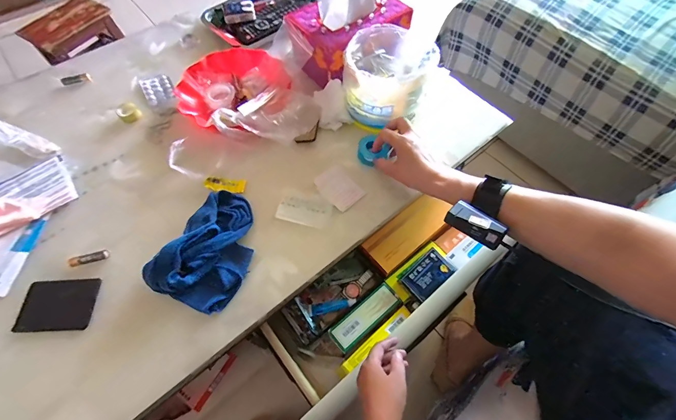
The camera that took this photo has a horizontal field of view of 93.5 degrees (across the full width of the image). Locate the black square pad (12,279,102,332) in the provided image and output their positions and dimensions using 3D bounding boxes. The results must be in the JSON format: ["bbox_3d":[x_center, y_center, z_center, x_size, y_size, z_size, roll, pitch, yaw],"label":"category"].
[{"bbox_3d":[-0.374,0.126,0.424,0.096,0.007,0.065,-3,62,-2],"label":"black square pad"}]

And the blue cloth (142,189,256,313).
[{"bbox_3d":[-0.170,0.047,0.438,0.115,0.041,0.167,26,65,12],"label":"blue cloth"}]

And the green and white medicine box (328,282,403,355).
[{"bbox_3d":[0.053,0.202,0.600,0.145,0.032,0.053,-36,68,-18],"label":"green and white medicine box"}]

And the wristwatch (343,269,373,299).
[{"bbox_3d":[0.040,0.149,0.643,0.032,0.012,0.070,38,68,18],"label":"wristwatch"}]

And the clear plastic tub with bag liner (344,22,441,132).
[{"bbox_3d":[0.084,-0.229,0.556,0.140,0.103,0.148,25,64,12],"label":"clear plastic tub with bag liner"}]

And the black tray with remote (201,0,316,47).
[{"bbox_3d":[-0.179,-0.460,0.720,0.241,0.044,0.169,-40,70,-20],"label":"black tray with remote"}]

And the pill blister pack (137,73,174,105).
[{"bbox_3d":[-0.354,-0.240,0.625,0.055,0.005,0.070,-30,66,-16],"label":"pill blister pack"}]

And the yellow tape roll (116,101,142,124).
[{"bbox_3d":[-0.386,-0.181,0.584,0.036,0.019,0.039,0,62,-1],"label":"yellow tape roll"}]

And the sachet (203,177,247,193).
[{"bbox_3d":[-0.181,-0.039,0.508,0.062,0.010,0.026,1,62,0],"label":"sachet"}]

